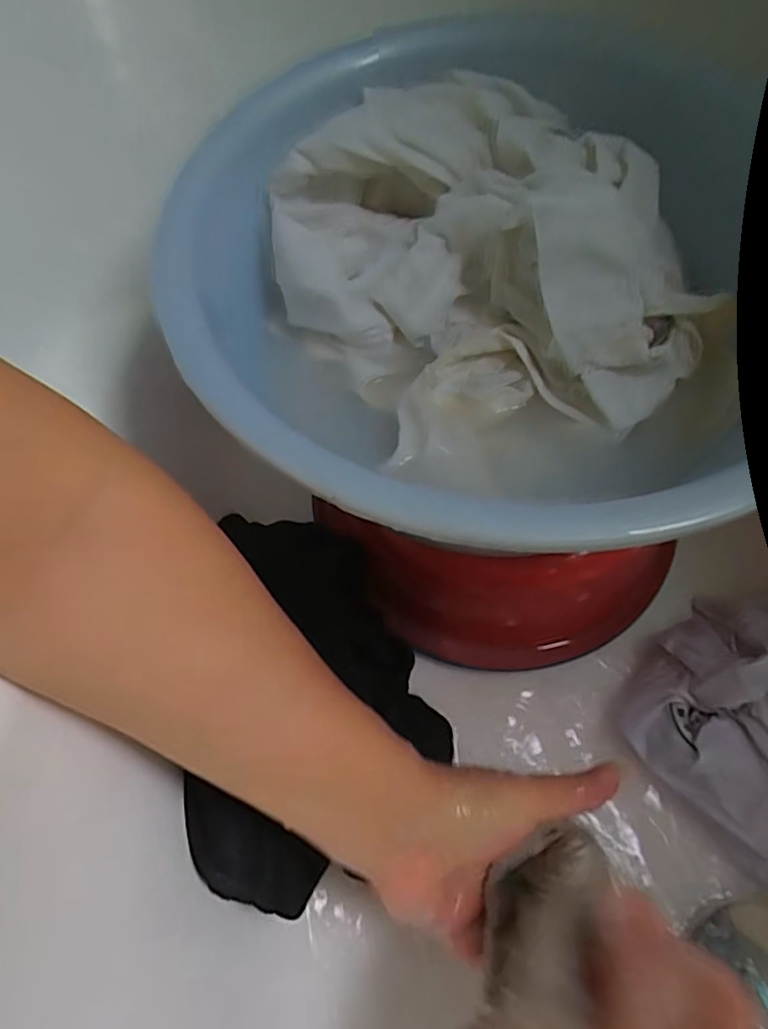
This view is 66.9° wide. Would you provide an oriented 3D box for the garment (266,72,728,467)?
[{"bbox_3d":[0.063,-0.148,0.333,0.236,0.075,0.226,-16,63,-7],"label":"garment"}]

